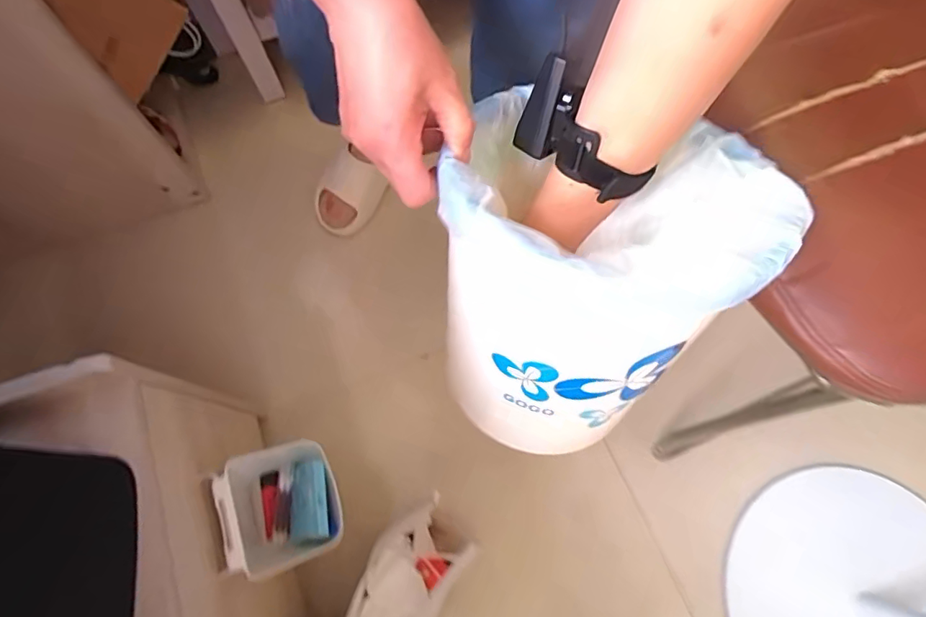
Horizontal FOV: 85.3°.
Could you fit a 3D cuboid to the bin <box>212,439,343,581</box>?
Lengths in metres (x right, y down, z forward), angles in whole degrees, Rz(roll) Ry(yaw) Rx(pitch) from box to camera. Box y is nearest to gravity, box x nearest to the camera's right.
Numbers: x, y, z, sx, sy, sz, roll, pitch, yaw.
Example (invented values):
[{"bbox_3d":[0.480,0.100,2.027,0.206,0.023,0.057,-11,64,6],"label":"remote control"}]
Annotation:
[{"bbox_3d":[-0.200,0.222,0.564,0.121,0.124,0.116,-13,72,-5],"label":"bin"}]

